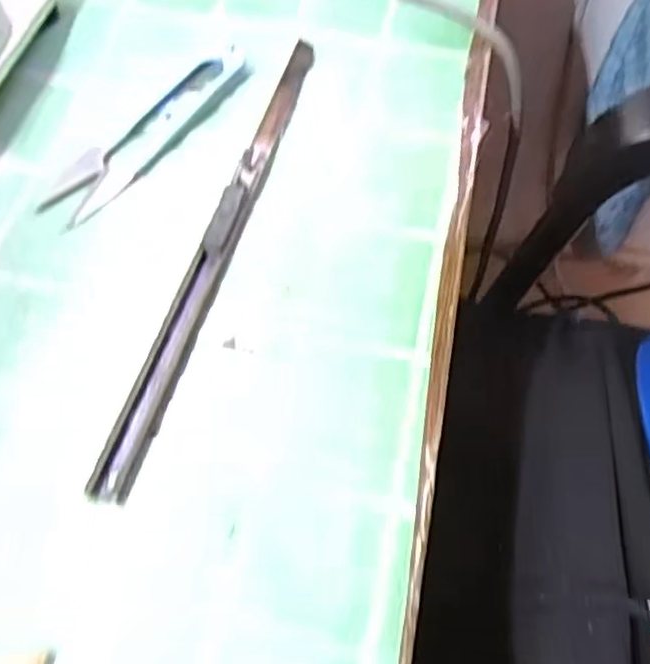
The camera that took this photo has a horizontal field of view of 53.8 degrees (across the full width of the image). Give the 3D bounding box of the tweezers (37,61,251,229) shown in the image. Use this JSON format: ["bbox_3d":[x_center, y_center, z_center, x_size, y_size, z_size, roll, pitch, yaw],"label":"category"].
[{"bbox_3d":[-0.069,-0.078,0.249,0.026,0.007,0.097,40,70,20],"label":"tweezers"}]

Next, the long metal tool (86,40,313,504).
[{"bbox_3d":[-0.035,-0.036,0.225,0.012,0.008,0.194,14,64,9],"label":"long metal tool"}]

